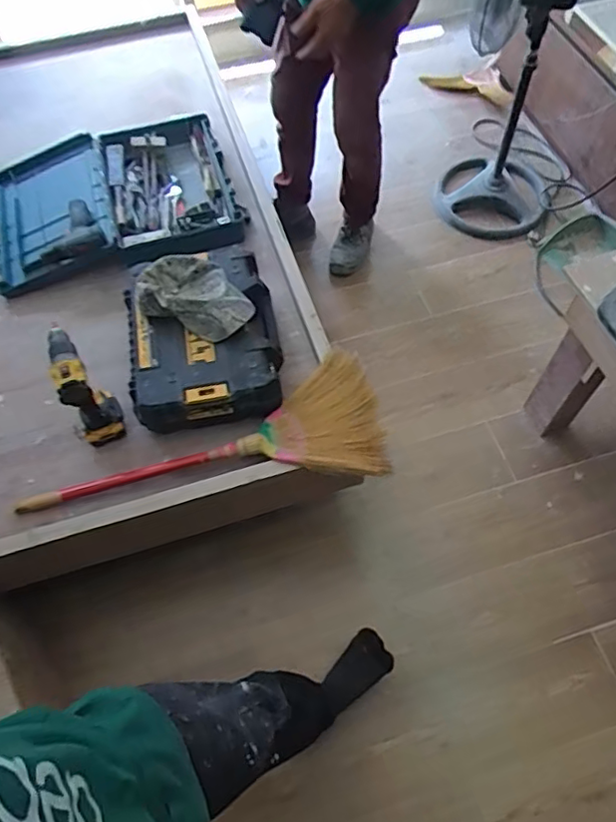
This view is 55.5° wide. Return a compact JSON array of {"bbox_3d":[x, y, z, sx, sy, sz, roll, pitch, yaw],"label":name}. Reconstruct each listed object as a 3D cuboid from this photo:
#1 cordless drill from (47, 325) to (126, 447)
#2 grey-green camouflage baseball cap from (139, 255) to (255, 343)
[{"bbox_3d":[-0.467,-0.039,1.198,0.102,0.237,0.161,-34,66,-16],"label":"cordless drill"},{"bbox_3d":[-0.247,-0.267,1.315,0.255,0.068,0.195,18,63,11],"label":"grey-green camouflage baseball cap"}]

